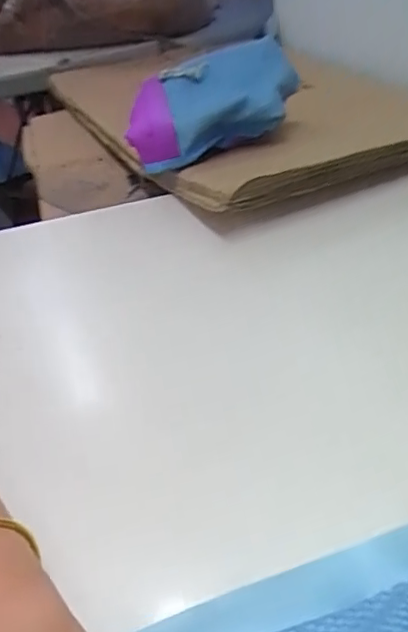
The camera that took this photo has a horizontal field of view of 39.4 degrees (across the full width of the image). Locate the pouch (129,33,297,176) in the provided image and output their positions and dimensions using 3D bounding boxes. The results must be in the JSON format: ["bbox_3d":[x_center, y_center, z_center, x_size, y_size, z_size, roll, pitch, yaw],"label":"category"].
[{"bbox_3d":[0.010,-0.229,0.608,0.203,0.074,0.112,-19,41,-14],"label":"pouch"}]

